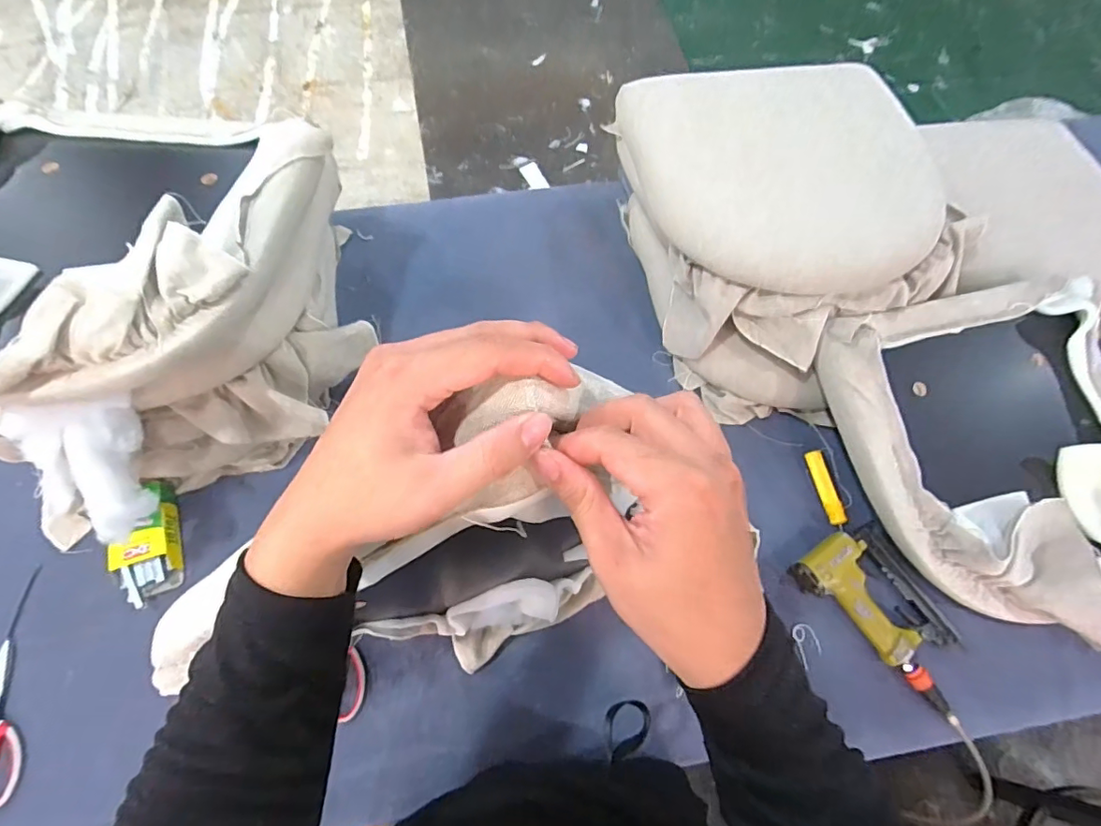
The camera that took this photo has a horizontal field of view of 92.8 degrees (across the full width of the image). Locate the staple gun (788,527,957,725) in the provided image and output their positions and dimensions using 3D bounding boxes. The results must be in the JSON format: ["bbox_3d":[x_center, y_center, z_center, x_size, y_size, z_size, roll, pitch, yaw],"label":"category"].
[{"bbox_3d":[0.474,0.267,0.720,0.139,0.041,0.257,-41,74,-17],"label":"staple gun"}]

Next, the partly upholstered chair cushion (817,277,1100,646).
[{"bbox_3d":[0.657,0.070,0.730,0.439,0.133,0.508,-14,68,-8],"label":"partly upholstered chair cushion"}]

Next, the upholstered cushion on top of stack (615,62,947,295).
[{"bbox_3d":[0.360,-0.377,0.809,0.440,0.074,0.441,-5,67,-4],"label":"upholstered cushion on top of stack"}]

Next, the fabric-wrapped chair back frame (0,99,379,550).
[{"bbox_3d":[-0.539,-0.130,0.722,0.471,0.310,0.552,3,67,0],"label":"fabric-wrapped chair back frame"}]

